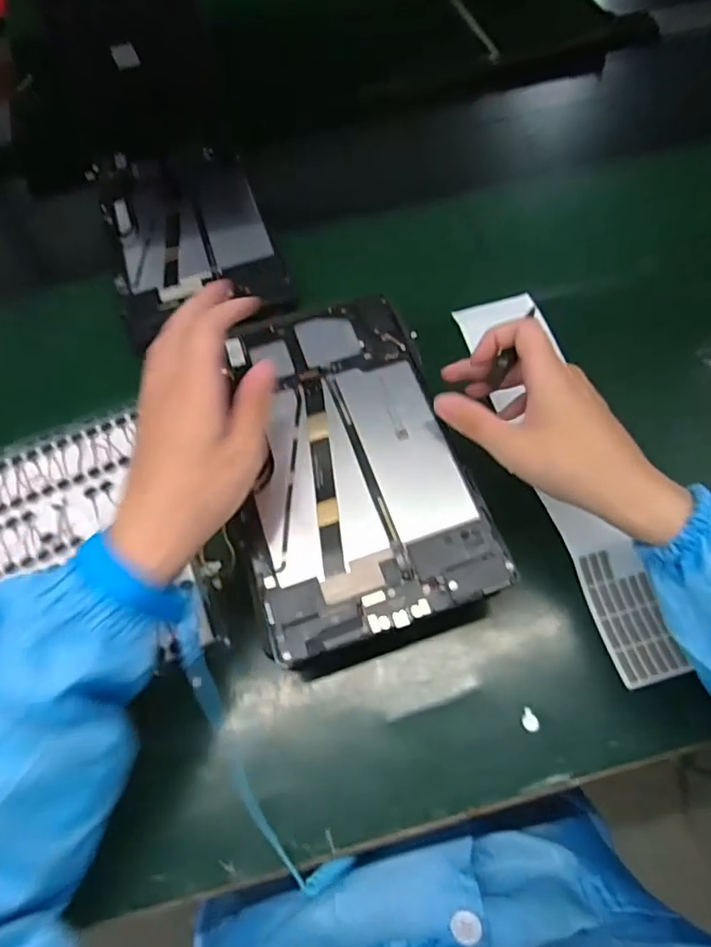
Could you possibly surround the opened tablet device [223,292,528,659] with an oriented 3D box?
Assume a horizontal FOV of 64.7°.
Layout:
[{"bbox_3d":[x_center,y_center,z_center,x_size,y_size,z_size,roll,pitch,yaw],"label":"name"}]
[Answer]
[{"bbox_3d":[-0.009,-0.016,0.374,0.146,0.010,0.242,-17,64,-5],"label":"opened tablet device"}]

